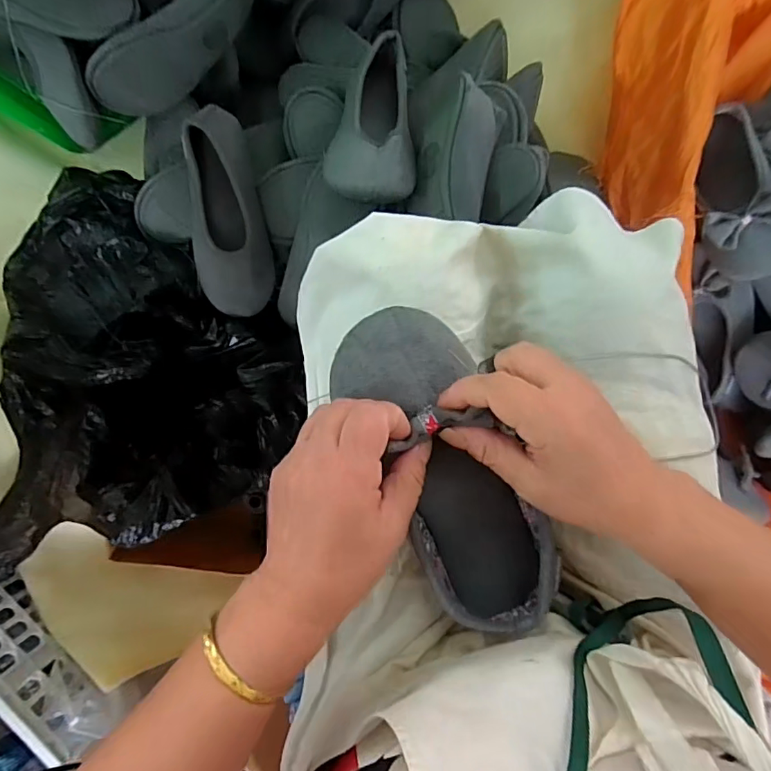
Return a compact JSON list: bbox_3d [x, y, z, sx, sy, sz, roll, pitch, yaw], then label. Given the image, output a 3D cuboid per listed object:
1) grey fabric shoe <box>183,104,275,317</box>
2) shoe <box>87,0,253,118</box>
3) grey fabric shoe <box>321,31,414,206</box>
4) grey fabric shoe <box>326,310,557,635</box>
[{"bbox_3d":[-0.193,-0.201,0.602,0.089,0.057,0.230,-4,108,2],"label":"grey fabric shoe"},{"bbox_3d":[-0.250,-0.417,0.596,0.057,0.096,0.233,43,93,0],"label":"shoe"},{"bbox_3d":[-0.008,-0.283,0.527,0.092,0.048,0.211,4,66,2],"label":"grey fabric shoe"},{"bbox_3d":[0.043,0.062,0.318,0.084,0.067,0.223,-24,105,3],"label":"grey fabric shoe"}]

